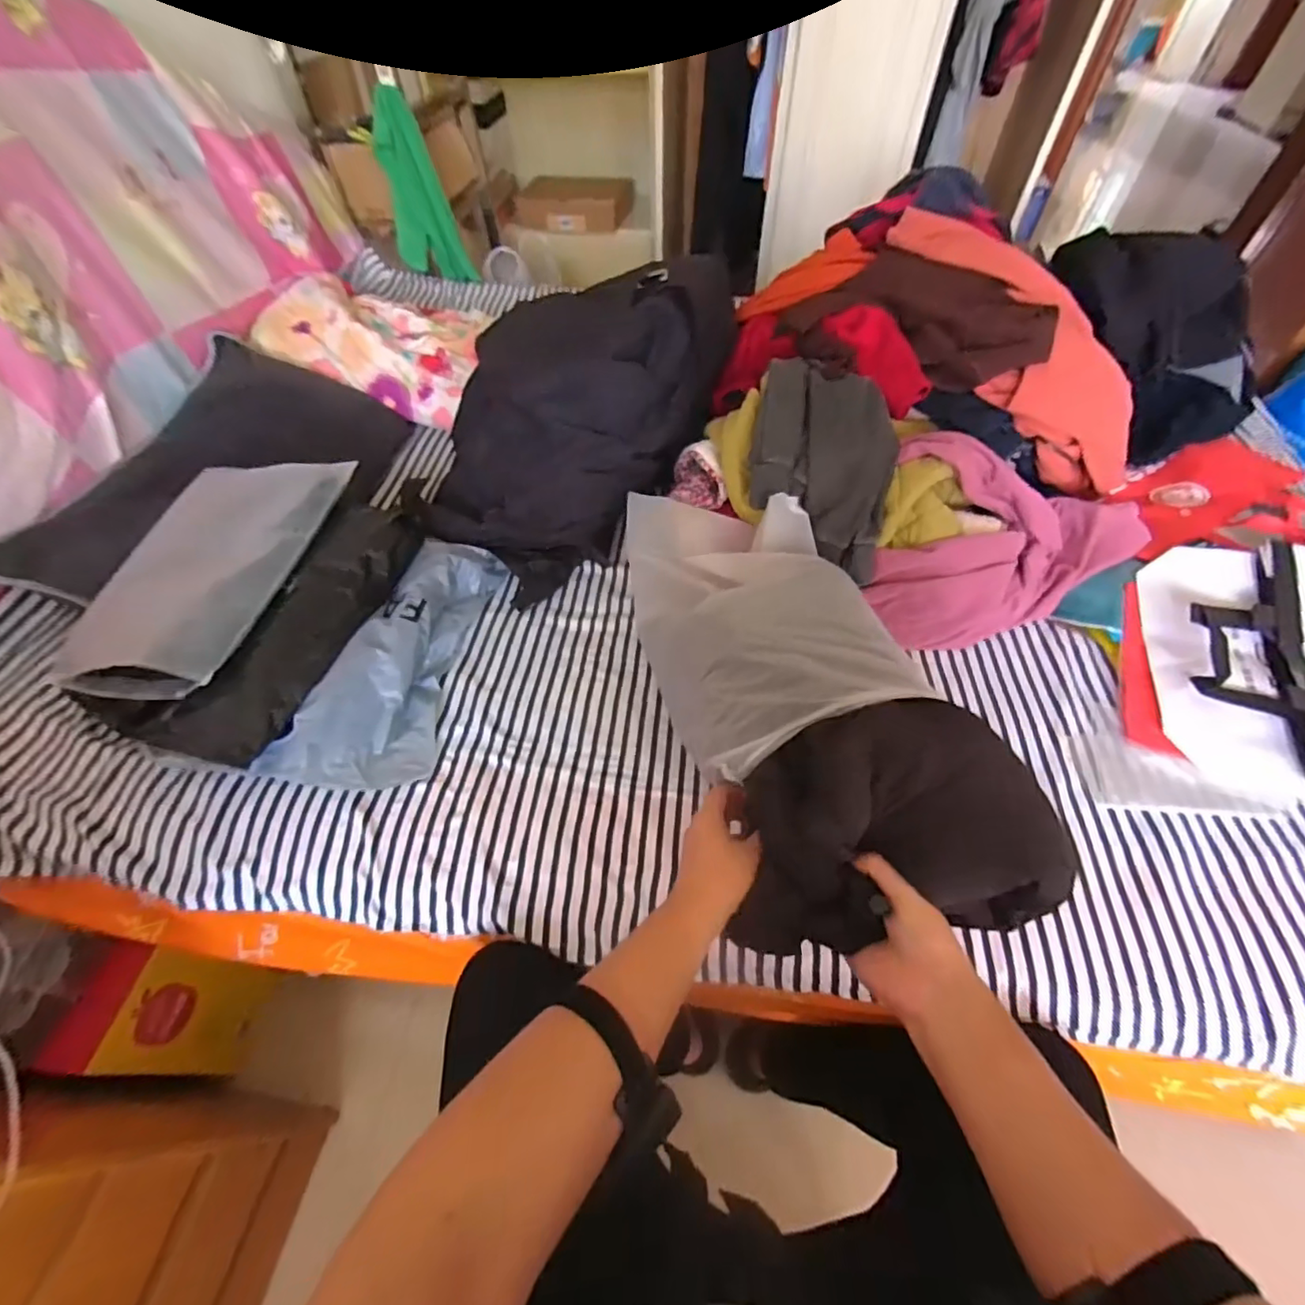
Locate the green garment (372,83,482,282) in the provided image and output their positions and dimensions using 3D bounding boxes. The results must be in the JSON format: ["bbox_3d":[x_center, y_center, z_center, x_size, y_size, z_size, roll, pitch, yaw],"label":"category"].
[{"bbox_3d":[-0.558,-1.079,1.353,0.165,0.361,0.059,-13,54,-9],"label":"green garment"}]

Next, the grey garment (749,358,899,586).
[{"bbox_3d":[0.239,-0.277,0.816,0.188,0.148,0.263,7,54,6],"label":"grey garment"}]

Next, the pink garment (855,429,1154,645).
[{"bbox_3d":[0.520,-0.156,0.789,0.408,0.195,0.211,-2,54,-1],"label":"pink garment"}]

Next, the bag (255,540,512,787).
[{"bbox_3d":[-0.318,0.014,0.791,0.181,0.106,0.427,19,55,16],"label":"bag"}]

